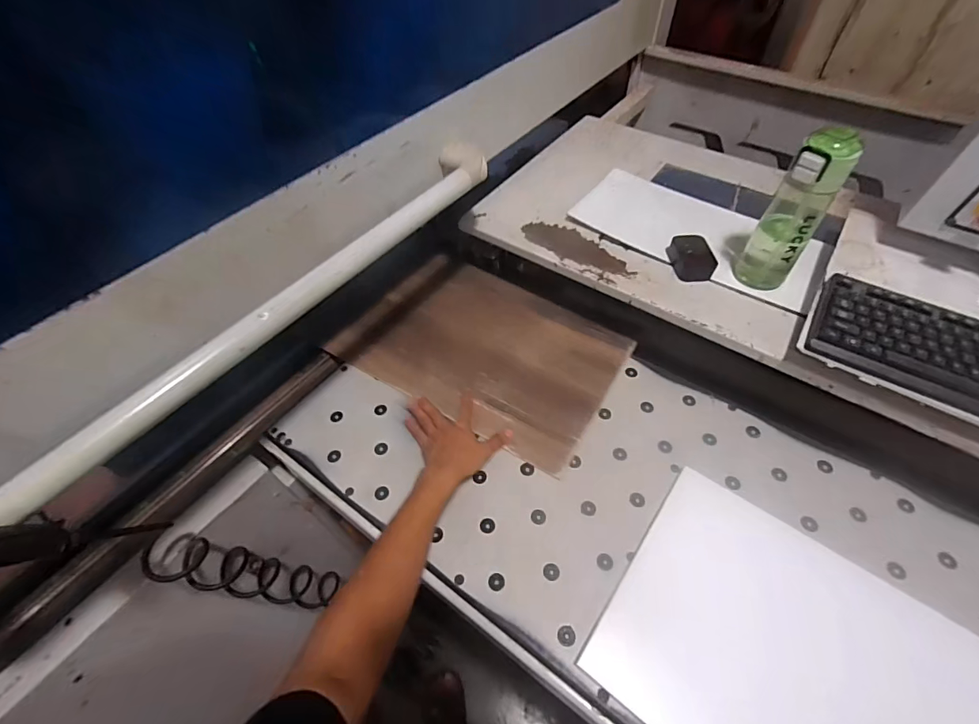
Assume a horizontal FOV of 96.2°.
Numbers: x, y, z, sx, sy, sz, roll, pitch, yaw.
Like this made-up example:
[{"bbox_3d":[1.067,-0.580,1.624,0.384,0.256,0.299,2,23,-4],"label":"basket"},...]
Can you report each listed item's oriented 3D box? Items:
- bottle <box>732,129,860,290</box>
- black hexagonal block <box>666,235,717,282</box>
[{"bbox_3d":[0.424,-0.205,0.616,0.074,0.221,0.081,34,60,25],"label":"bottle"},{"bbox_3d":[0.327,-0.170,0.709,0.059,0.028,0.083,-7,52,-4],"label":"black hexagonal block"}]

